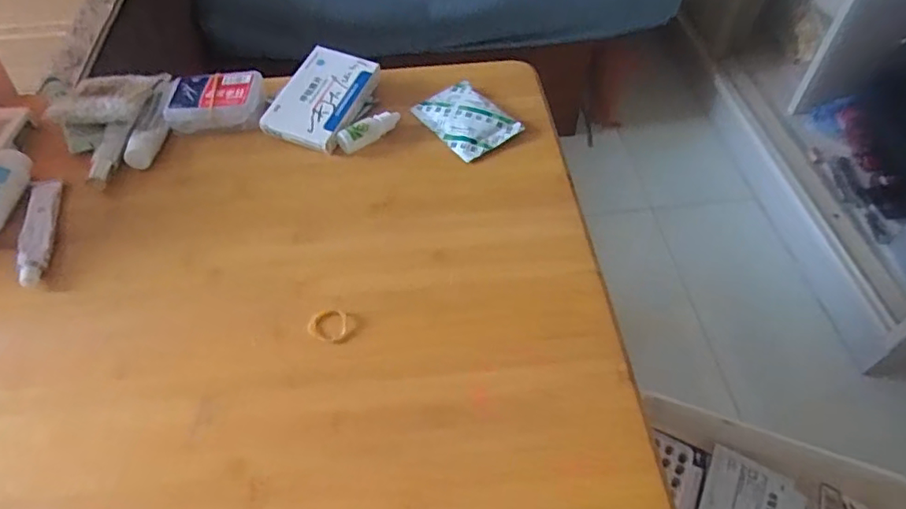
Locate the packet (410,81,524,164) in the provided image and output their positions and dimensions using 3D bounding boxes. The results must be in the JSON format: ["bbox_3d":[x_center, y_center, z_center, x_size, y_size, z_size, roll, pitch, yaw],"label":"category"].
[{"bbox_3d":[0.011,-0.132,0.546,0.065,0.009,0.097,-33,59,-21],"label":"packet"}]

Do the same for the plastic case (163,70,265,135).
[{"bbox_3d":[-0.226,-0.149,0.552,0.085,0.022,0.068,0,53,2],"label":"plastic case"}]

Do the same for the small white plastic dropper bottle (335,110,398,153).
[{"bbox_3d":[-0.077,-0.116,0.528,0.063,0.018,0.016,-27,57,-17],"label":"small white plastic dropper bottle"}]

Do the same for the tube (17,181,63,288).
[{"bbox_3d":[-0.340,-0.020,0.465,0.020,0.010,0.111,-13,54,-8],"label":"tube"}]

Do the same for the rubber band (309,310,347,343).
[{"bbox_3d":[-0.091,0.051,0.412,0.027,0.004,0.026,7,53,7],"label":"rubber band"}]

